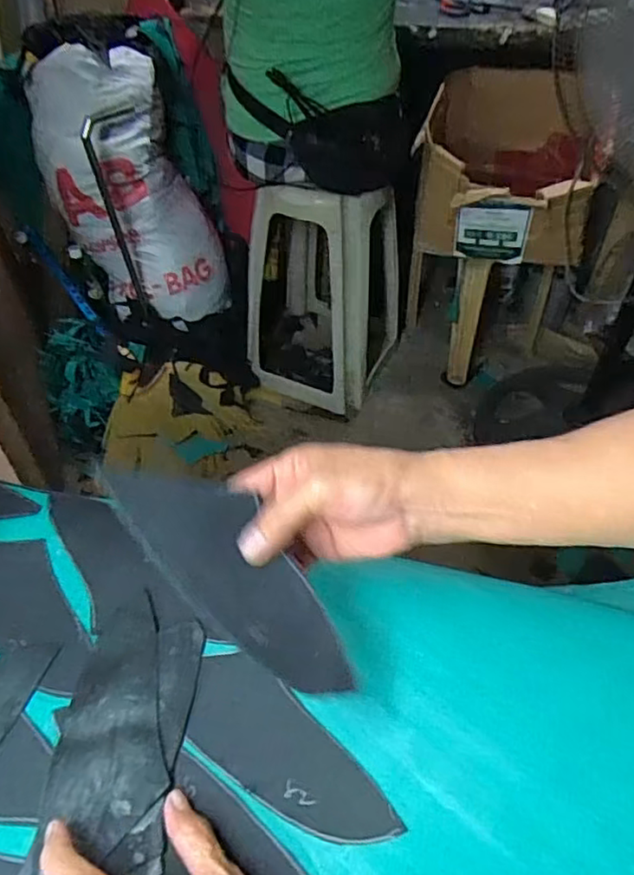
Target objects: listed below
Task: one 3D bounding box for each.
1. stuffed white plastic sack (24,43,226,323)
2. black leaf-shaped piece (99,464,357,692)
[{"bbox_3d":[-0.473,-0.624,1.582,0.399,0.573,0.325,-16,49,-11],"label":"stuffed white plastic sack"},{"bbox_3d":[-0.049,0.073,0.352,0.175,0.009,0.061,41,55,15],"label":"black leaf-shaped piece"}]

